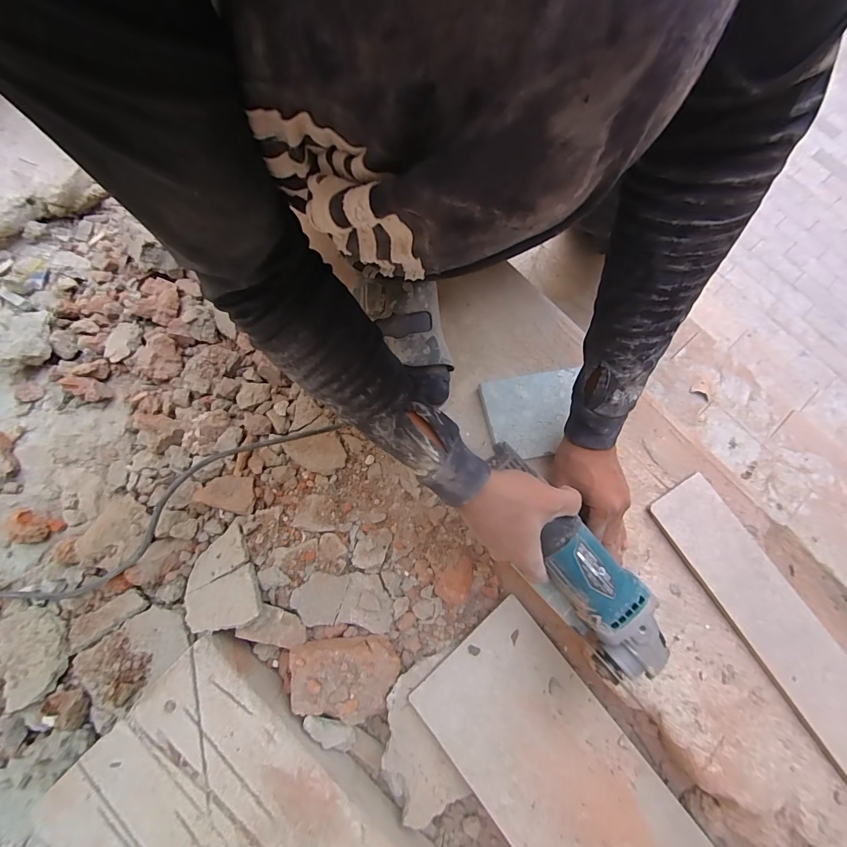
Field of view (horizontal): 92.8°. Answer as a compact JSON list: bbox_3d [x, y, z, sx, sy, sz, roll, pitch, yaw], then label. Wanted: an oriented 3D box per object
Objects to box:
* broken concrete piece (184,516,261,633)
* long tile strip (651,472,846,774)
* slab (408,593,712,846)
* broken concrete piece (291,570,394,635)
[{"bbox_3d":[-0.227,0.174,0.438,0.084,0.035,0.105,-27,76,-7],"label":"broken concrete piece"},{"bbox_3d":[0.402,0.251,0.415,0.082,0.013,0.424,-29,77,-12],"label":"long tile strip"},{"bbox_3d":[0.214,0.445,0.394,0.152,0.012,0.538,-37,80,-20],"label":"slab"},{"bbox_3d":[-0.090,0.201,0.459,0.110,0.011,0.058,12,76,-14],"label":"broken concrete piece"}]

